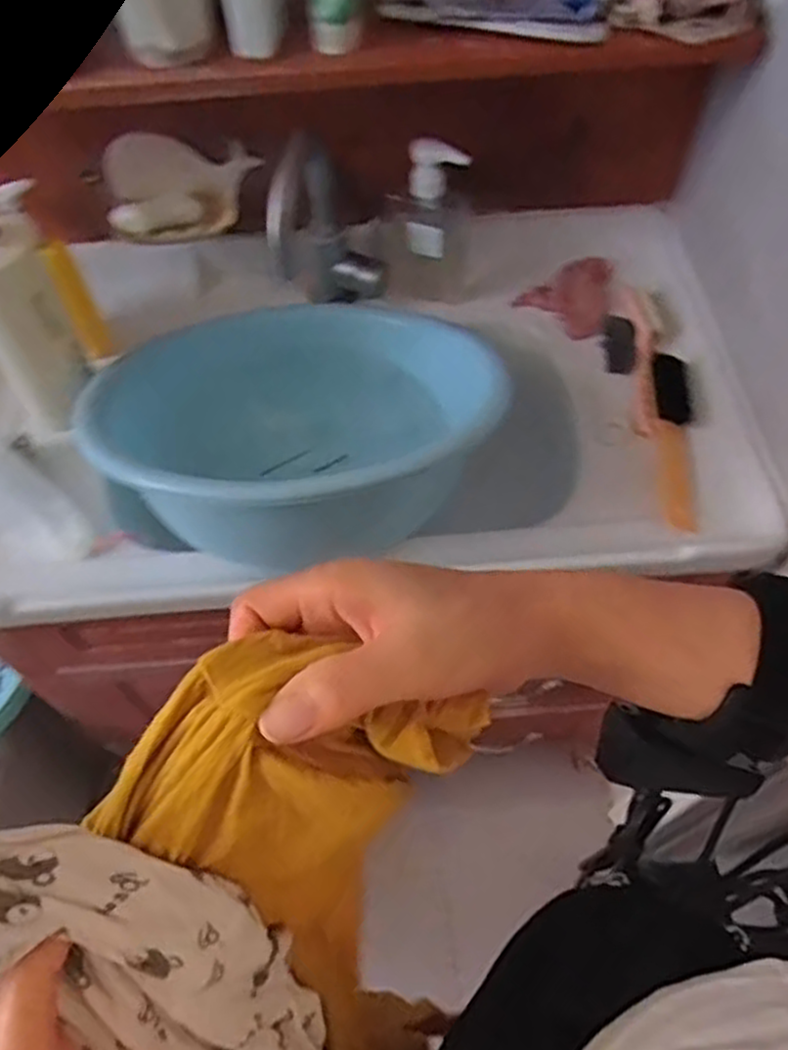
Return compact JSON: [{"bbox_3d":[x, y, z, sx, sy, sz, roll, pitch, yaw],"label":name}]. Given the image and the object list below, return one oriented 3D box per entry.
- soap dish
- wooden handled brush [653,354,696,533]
[{"bbox_3d":[-0.225,-0.347,0.787,0.158,0.071,0.088,-1,57,1],"label":"soap dish"},{"bbox_3d":[0.278,-0.086,0.746,0.033,0.021,0.205,5,58,5],"label":"wooden handled brush"}]

